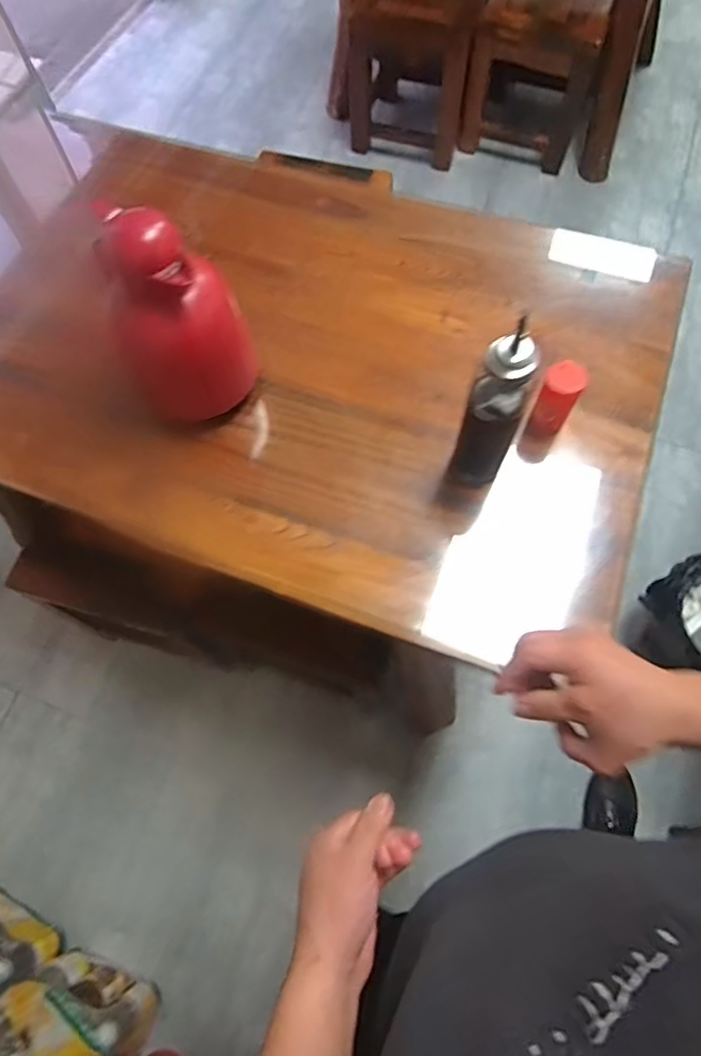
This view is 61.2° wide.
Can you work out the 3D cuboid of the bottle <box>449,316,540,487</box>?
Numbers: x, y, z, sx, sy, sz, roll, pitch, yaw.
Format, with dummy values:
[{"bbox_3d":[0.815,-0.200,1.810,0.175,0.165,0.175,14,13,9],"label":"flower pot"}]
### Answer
[{"bbox_3d":[0.158,-0.128,0.653,0.054,0.234,0.064,17,69,4],"label":"bottle"}]

